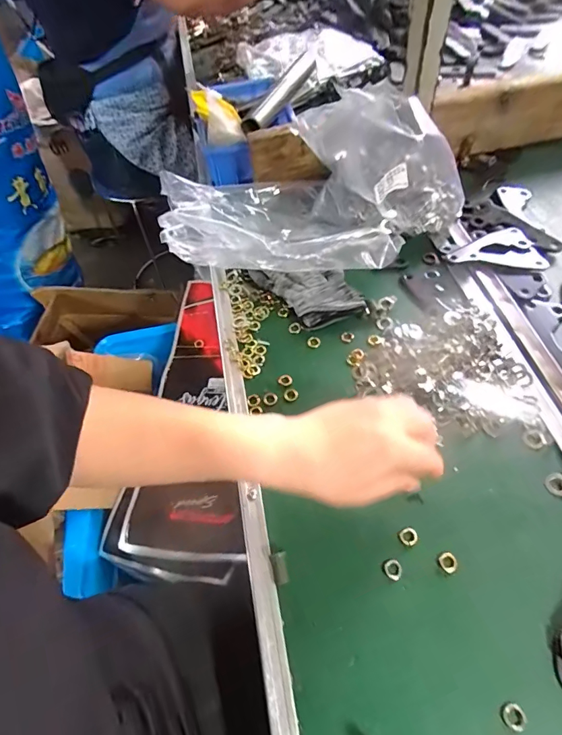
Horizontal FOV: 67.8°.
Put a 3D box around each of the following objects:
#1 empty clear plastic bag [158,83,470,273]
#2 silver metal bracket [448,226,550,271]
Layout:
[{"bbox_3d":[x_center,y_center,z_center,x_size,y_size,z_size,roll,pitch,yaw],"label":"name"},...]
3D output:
[{"bbox_3d":[0.033,-0.206,0.447,0.325,0.139,0.172,-10,55,-3],"label":"empty clear plastic bag"},{"bbox_3d":[0.233,-0.126,0.461,0.102,0.006,0.067,-11,60,-8],"label":"silver metal bracket"}]

